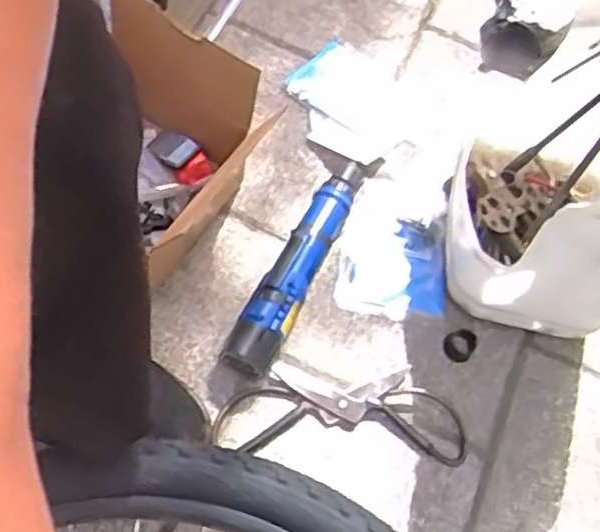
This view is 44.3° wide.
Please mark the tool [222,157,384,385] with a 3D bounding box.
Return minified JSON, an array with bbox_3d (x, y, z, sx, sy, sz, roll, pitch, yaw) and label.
[{"bbox_3d":[0.003,-0.014,0.760,0.050,0.040,0.278,25,65,6],"label":"tool"}]

